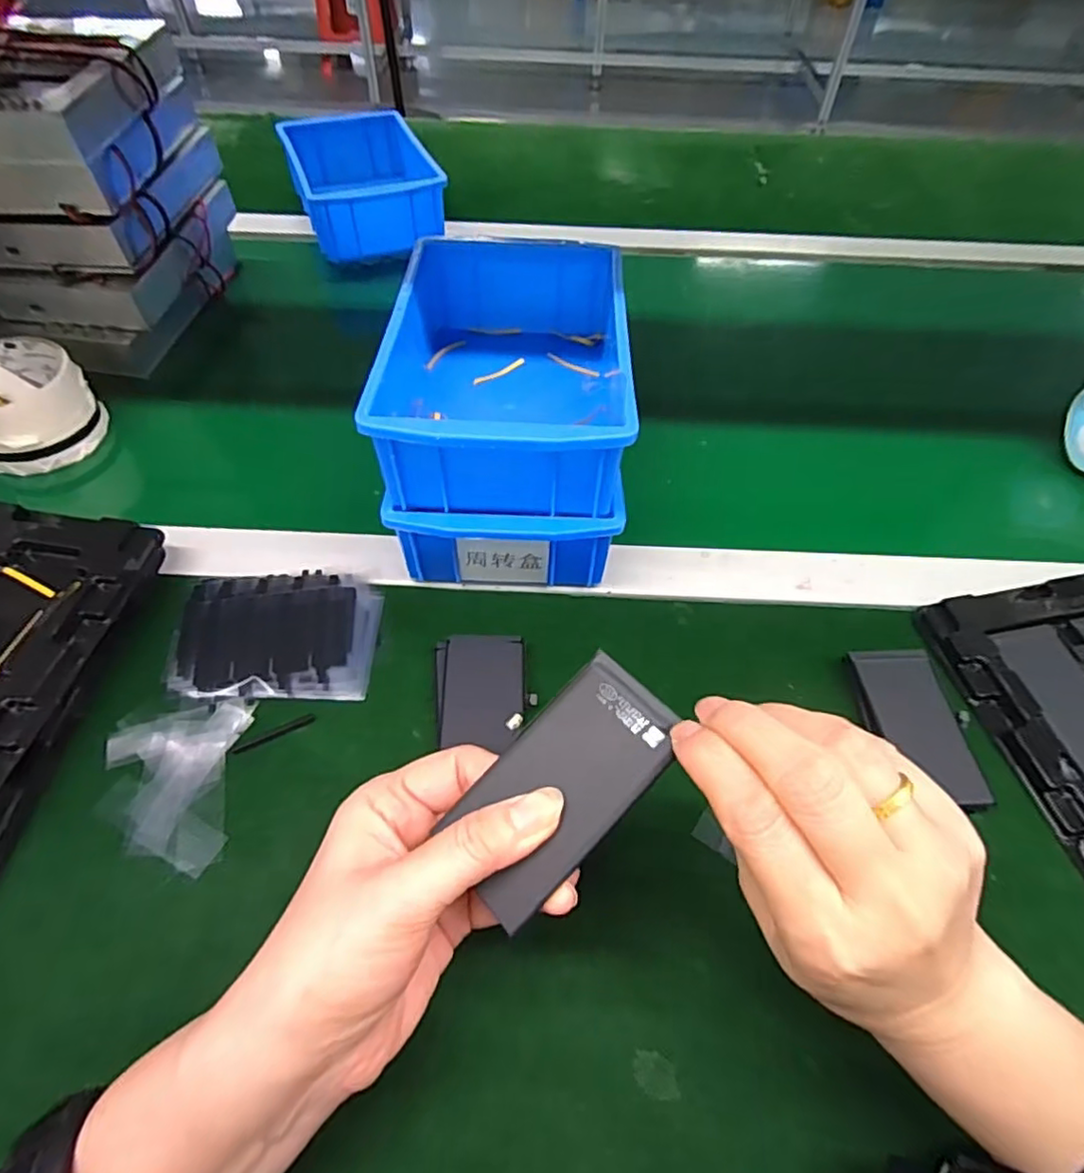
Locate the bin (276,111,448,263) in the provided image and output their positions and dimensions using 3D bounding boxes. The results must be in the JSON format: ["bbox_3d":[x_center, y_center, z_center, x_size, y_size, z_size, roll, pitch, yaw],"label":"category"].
[{"bbox_3d":[-0.187,-0.421,0.656,0.125,0.059,0.193,-18,56,-14],"label":"bin"}]

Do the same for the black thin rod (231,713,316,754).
[{"bbox_3d":[-0.142,0.078,0.333,0.043,0.004,0.005,-23,57,-17],"label":"black thin rod"}]

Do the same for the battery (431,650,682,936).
[{"bbox_3d":[0.007,0.065,0.214,0.043,0.004,0.084,39,80,23],"label":"battery"}]

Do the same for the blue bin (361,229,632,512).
[{"bbox_3d":[-0.022,-0.132,0.375,0.130,0.062,0.200,0,53,-2],"label":"blue bin"}]

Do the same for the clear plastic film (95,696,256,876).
[{"bbox_3d":[-0.185,0.098,0.315,0.064,0.006,0.083,-2,53,-3],"label":"clear plastic film"}]

